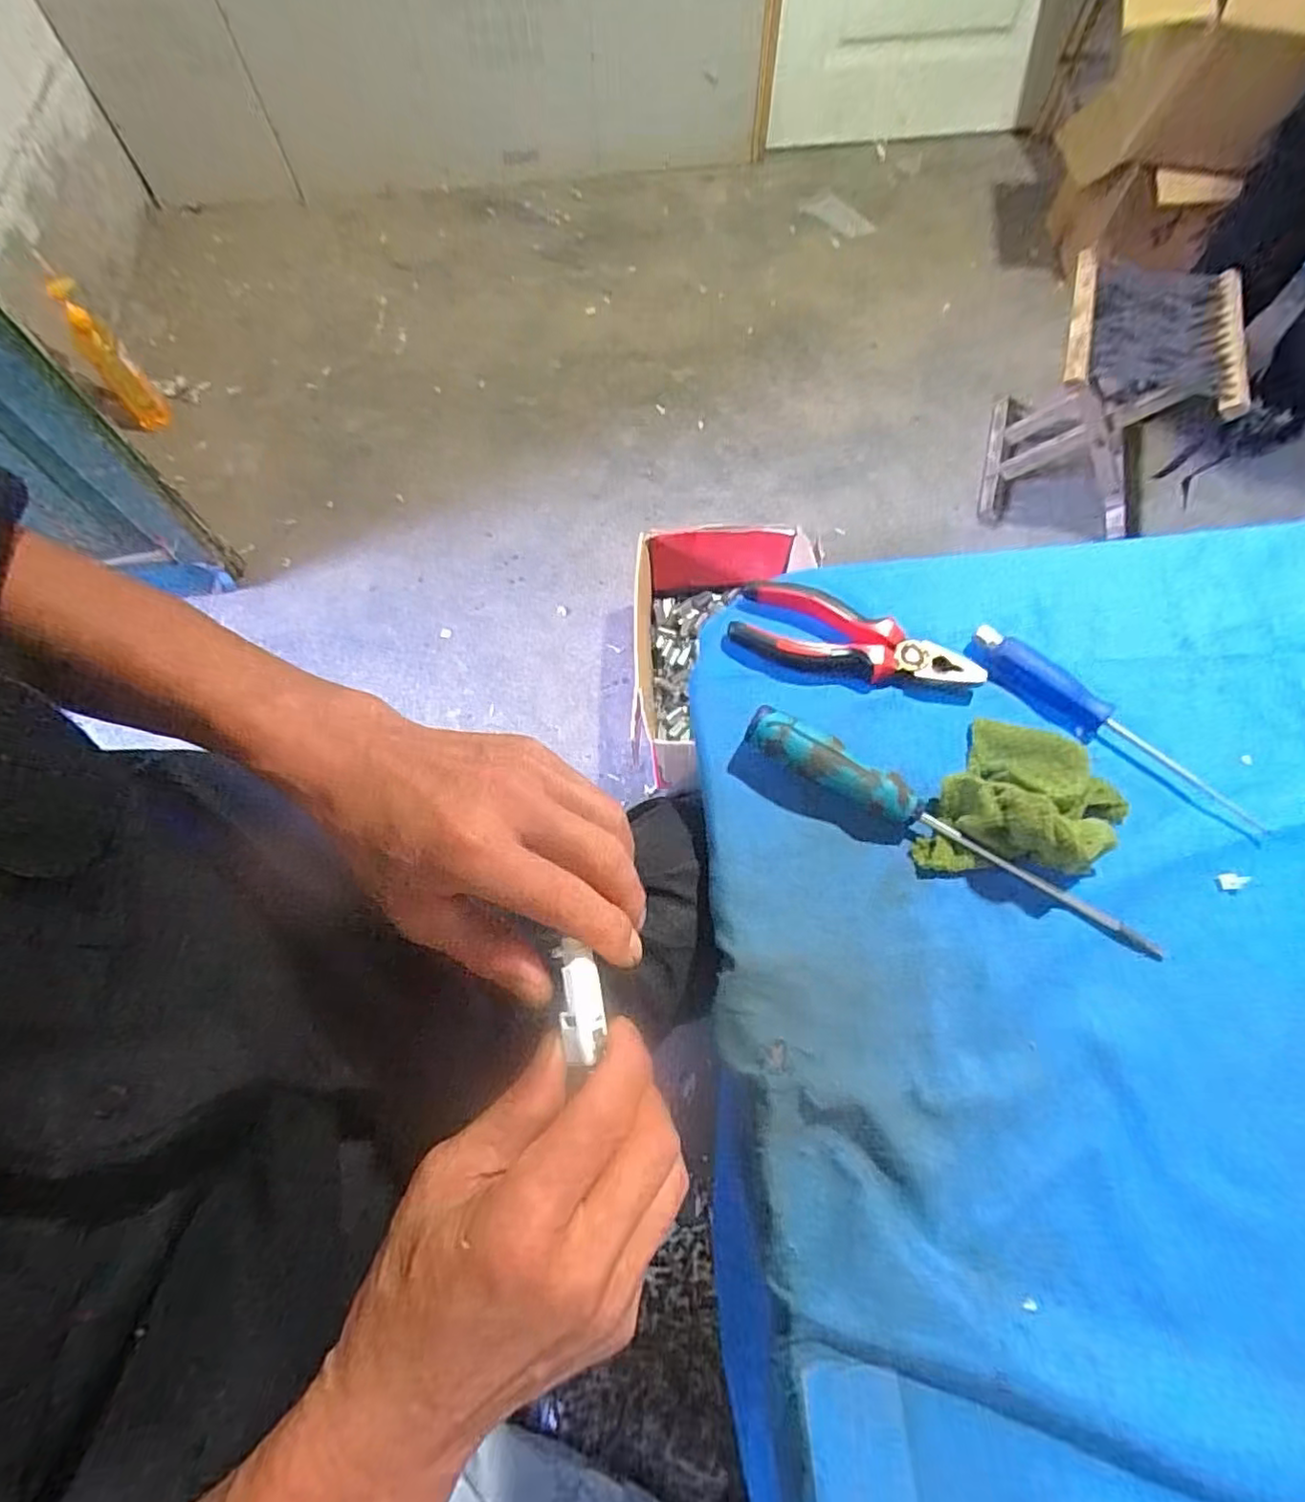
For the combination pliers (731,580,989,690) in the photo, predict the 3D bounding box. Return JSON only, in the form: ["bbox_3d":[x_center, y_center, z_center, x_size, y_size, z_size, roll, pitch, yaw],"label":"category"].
[{"bbox_3d":[0.128,-0.064,0.420,0.153,0.019,0.057,26,69,13],"label":"combination pliers"}]

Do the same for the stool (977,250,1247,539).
[{"bbox_3d":[0.825,-0.631,1.183,0.300,0.301,0.294,17,69,8],"label":"stool"}]

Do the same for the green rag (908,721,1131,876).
[{"bbox_3d":[0.213,0.033,0.365,0.093,0.045,0.103,26,69,13],"label":"green rag"}]

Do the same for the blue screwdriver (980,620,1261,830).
[{"bbox_3d":[0.277,-0.016,0.394,0.186,0.018,0.019,41,73,17],"label":"blue screwdriver"}]

